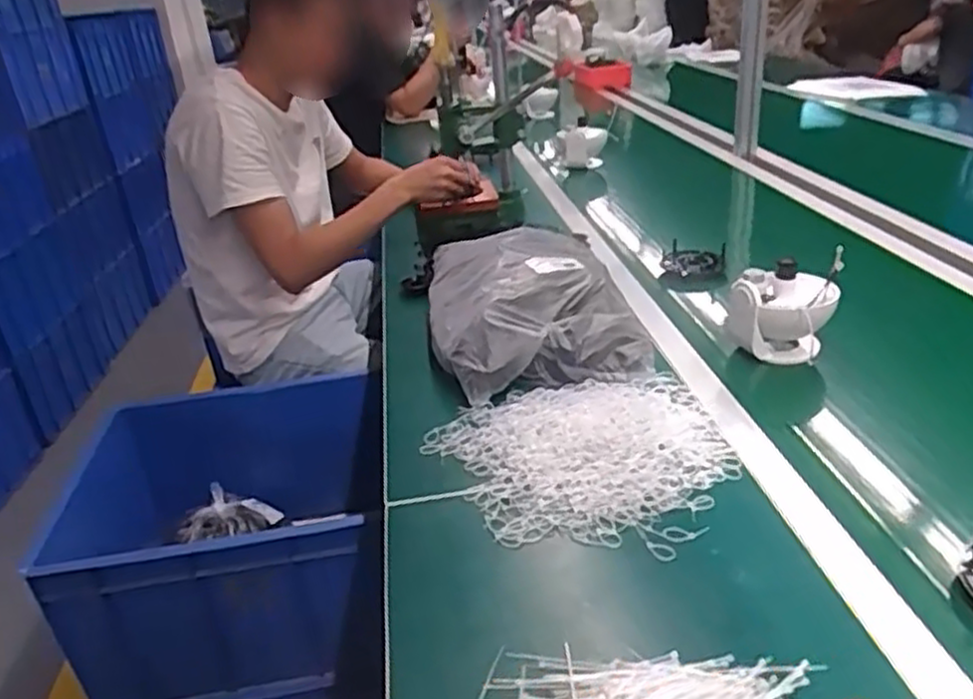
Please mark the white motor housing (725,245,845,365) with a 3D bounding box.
[{"bbox_3d":[0.349,-0.056,0.884,0.119,0.134,0.071,9,30,26],"label":"white motor housing"}]

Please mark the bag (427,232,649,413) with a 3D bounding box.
[{"bbox_3d":[0.049,-0.063,0.990,0.242,0.088,0.340,-8,27,-6],"label":"bag"}]

